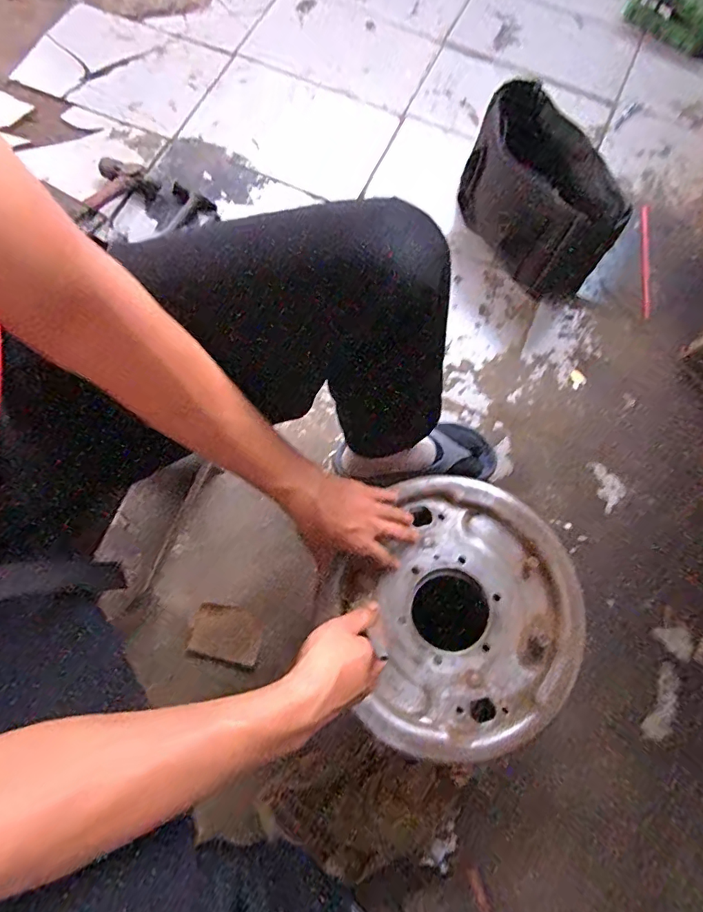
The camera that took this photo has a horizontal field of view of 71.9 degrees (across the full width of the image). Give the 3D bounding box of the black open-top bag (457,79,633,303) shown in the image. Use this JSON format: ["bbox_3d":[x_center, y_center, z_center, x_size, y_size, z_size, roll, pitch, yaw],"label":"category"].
[{"bbox_3d":[0.327,-0.451,0.861,0.170,0.182,0.318,-34,77,-12],"label":"black open-top bag"}]

